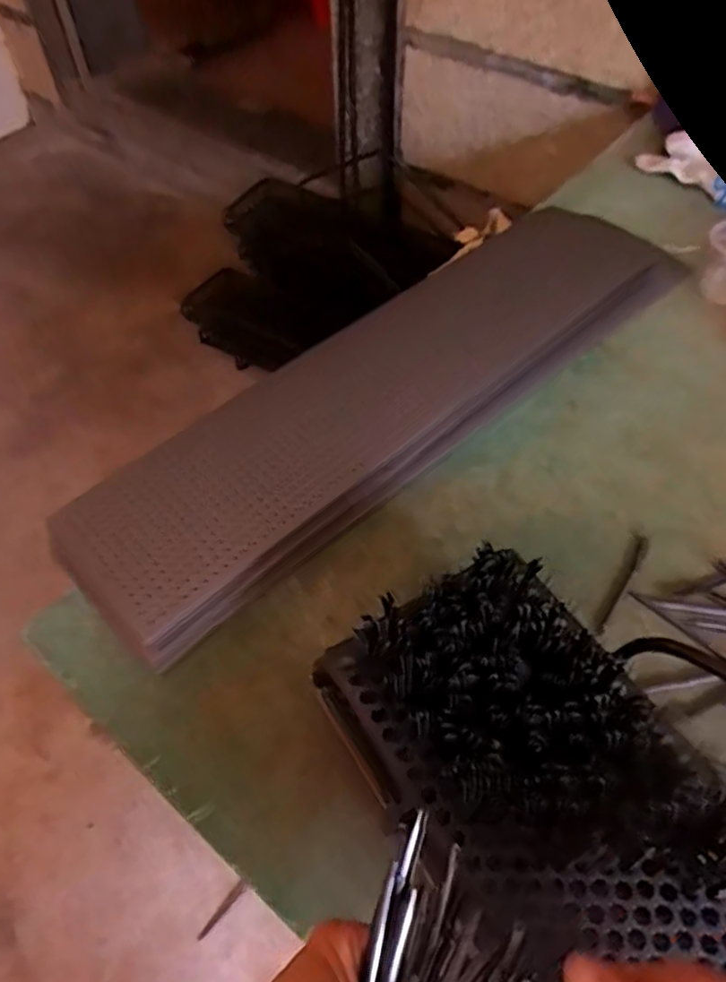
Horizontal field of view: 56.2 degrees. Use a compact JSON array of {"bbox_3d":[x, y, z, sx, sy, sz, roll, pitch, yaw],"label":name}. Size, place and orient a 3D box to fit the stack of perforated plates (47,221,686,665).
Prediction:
[{"bbox_3d":[0.044,-0.103,0.610,0.646,0.053,0.155,-36,61,-23],"label":"stack of perforated plates"}]

